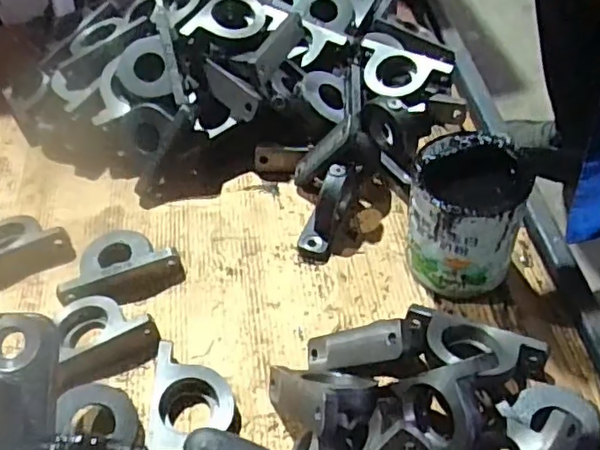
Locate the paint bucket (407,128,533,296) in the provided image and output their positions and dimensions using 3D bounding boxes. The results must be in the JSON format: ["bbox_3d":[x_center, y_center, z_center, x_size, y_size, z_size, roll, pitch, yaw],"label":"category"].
[{"bbox_3d":[0.197,-0.009,0.729,0.123,0.161,0.134,-3,50,3],"label":"paint bucket"}]

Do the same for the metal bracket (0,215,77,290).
[{"bbox_3d":[-0.397,0.031,0.845,0.157,0.034,0.117,-24,52,-14],"label":"metal bracket"}]

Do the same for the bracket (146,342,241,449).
[{"bbox_3d":[-0.112,0.189,0.673,0.093,0.037,0.110,-1,50,5],"label":"bracket"}]

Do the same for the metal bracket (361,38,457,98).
[{"bbox_3d":[0.147,-0.234,0.942,0.144,0.026,0.086,30,83,18],"label":"metal bracket"}]

